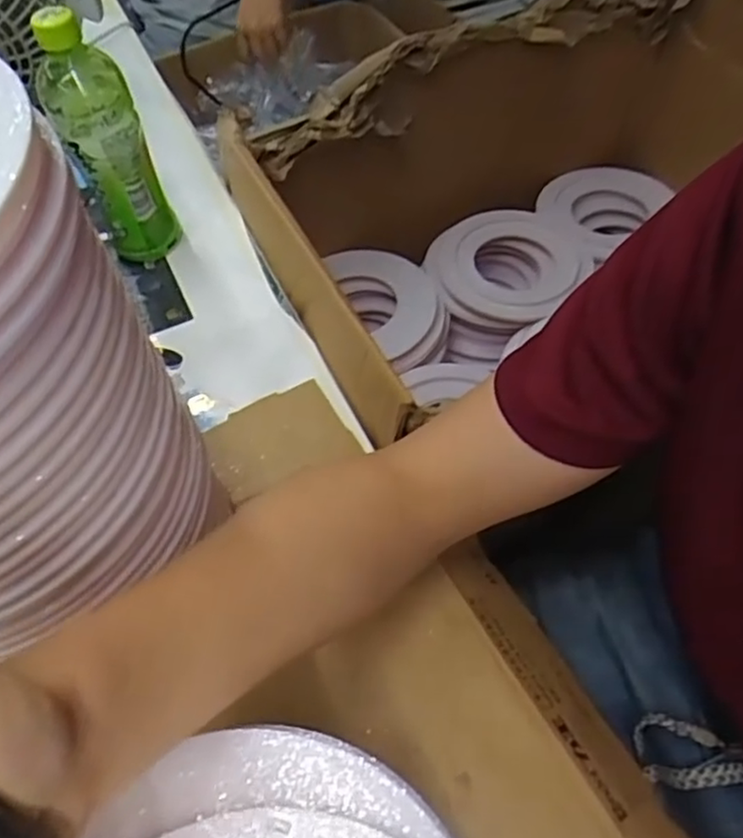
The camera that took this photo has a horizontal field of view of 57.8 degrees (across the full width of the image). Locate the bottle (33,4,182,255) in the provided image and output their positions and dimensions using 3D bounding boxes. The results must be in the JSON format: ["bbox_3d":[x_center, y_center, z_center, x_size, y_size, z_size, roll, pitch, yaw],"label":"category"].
[{"bbox_3d":[-0.218,-0.226,0.563,0.066,0.210,0.059,-21,57,-9],"label":"bottle"}]

